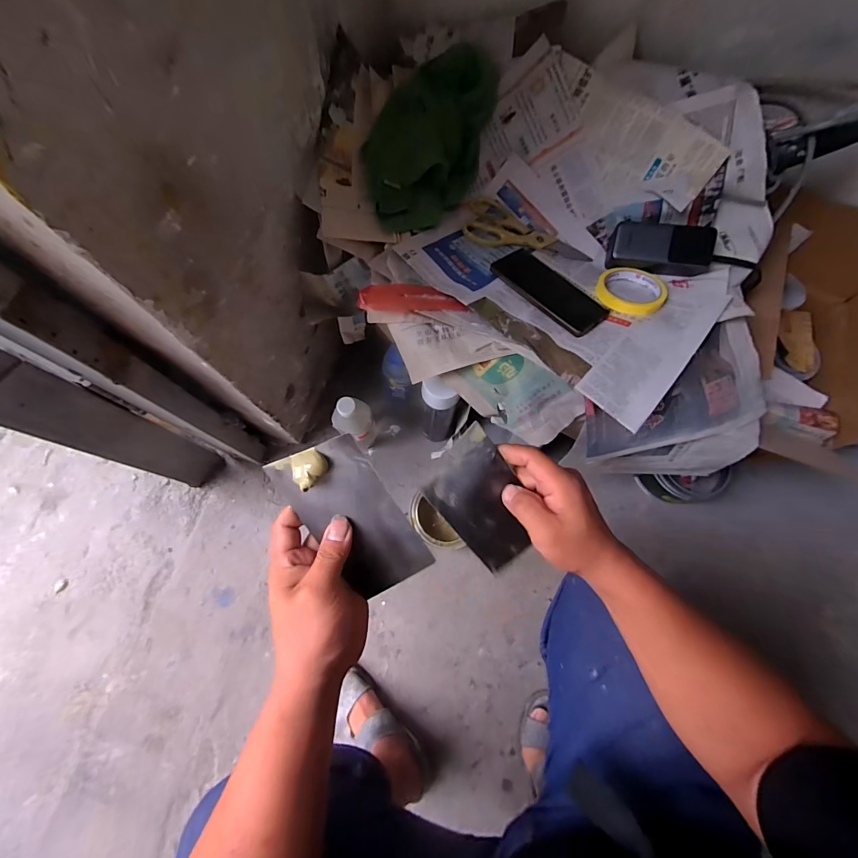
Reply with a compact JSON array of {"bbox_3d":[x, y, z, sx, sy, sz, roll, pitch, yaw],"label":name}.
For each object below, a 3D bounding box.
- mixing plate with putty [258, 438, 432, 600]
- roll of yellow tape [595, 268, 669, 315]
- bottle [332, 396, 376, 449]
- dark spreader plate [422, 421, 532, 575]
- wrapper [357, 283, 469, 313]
[{"bbox_3d":[-0.061,0.072,0.304,0.074,0.016,0.134,-30,100,10],"label":"mixing plate with putty"},{"bbox_3d":[0.293,-0.199,0.554,0.086,0.022,0.090,-1,59,2],"label":"roll of yellow tape"},{"bbox_3d":[-0.134,-0.002,0.731,0.067,0.226,0.057,-20,74,-8],"label":"bottle"},{"bbox_3d":[0.050,0.065,0.343,0.072,0.009,0.130,-39,112,-1],"label":"dark spreader plate"},{"bbox_3d":[-0.023,-0.167,0.501,0.136,0.022,0.042,9,72,1],"label":"wrapper"}]

